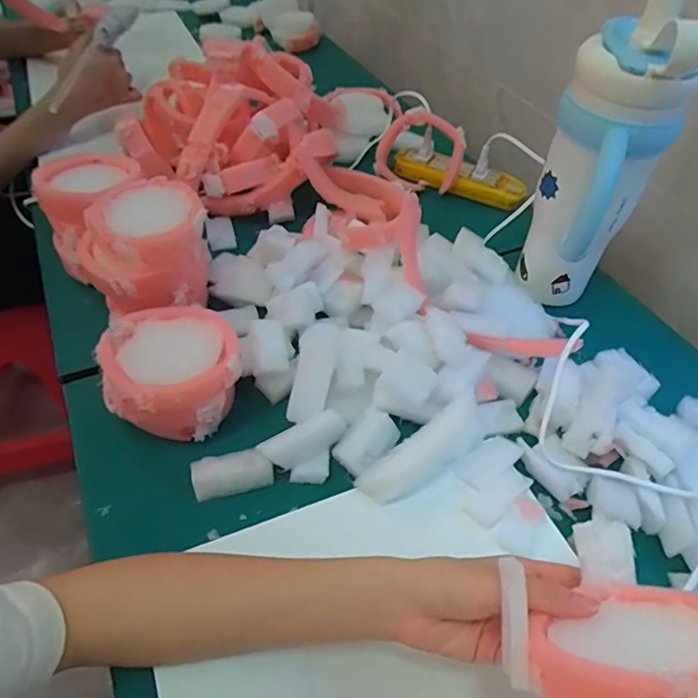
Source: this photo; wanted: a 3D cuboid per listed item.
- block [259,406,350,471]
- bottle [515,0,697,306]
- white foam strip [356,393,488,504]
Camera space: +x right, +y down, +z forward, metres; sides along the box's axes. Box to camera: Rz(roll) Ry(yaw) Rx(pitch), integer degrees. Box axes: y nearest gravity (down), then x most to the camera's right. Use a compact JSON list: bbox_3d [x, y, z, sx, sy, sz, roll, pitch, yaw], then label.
[{"bbox_3d":[-0.036,0.073,0.435,0.070,0.024,0.021,-23,53,-23],"label":"block"},{"bbox_3d":[0.230,-0.151,0.492,0.085,0.270,0.118,-1,47,-5],"label":"bottle"},{"bbox_3d":[0.063,0.082,0.434,0.119,0.020,0.036,-34,57,-15],"label":"white foam strip"}]

